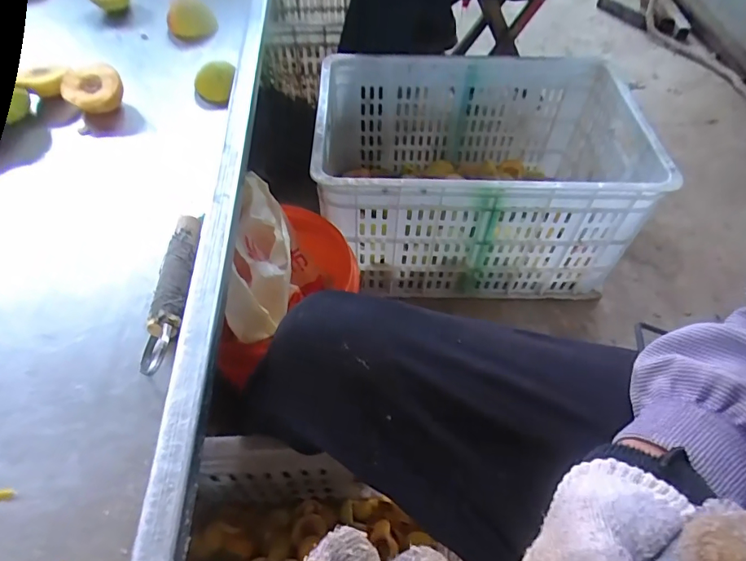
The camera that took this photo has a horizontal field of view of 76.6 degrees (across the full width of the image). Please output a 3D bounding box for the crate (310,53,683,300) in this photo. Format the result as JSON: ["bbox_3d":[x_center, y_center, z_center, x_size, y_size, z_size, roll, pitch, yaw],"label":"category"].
[{"bbox_3d":[0.188,-0.199,0.881,0.560,0.286,0.391,-2,51,-3],"label":"crate"}]

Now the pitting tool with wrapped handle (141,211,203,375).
[{"bbox_3d":[-0.154,0.006,0.372,0.028,0.027,0.139,0,51,-1],"label":"pitting tool with wrapped handle"}]

